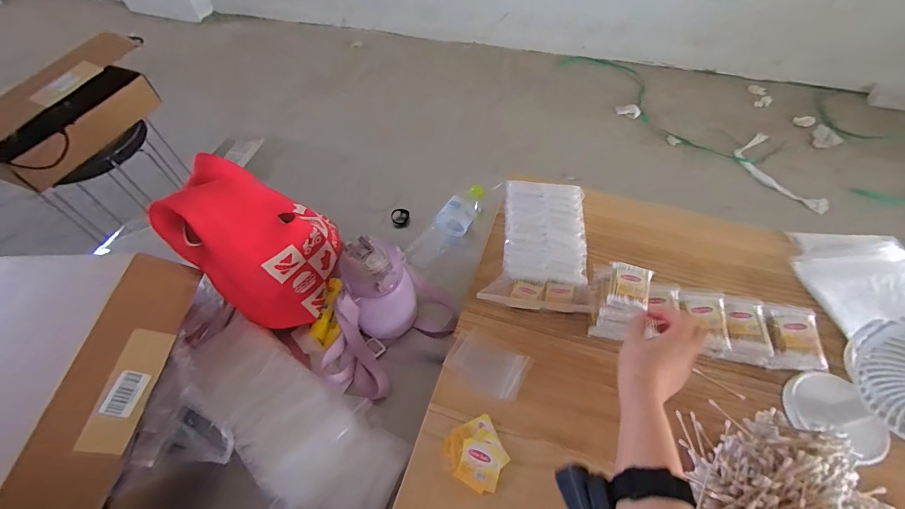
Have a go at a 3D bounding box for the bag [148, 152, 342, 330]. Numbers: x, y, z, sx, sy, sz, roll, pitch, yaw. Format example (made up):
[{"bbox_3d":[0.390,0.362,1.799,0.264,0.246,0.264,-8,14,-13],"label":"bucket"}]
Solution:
[{"bbox_3d":[-0.283,-0.016,0.564,0.153,0.227,0.170,18,57,13],"label":"bag"}]

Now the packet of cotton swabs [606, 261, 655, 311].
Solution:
[{"bbox_3d":[0.260,0.045,0.555,0.056,0.011,0.075,16,57,12],"label":"packet of cotton swabs"}]

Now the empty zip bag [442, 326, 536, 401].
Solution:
[{"bbox_3d":[0.051,0.158,0.553,0.111,0.008,0.077,27,61,15],"label":"empty zip bag"}]

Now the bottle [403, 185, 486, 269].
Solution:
[{"bbox_3d":[-0.005,-0.049,0.735,0.062,0.063,0.239,26,60,18],"label":"bottle"}]

